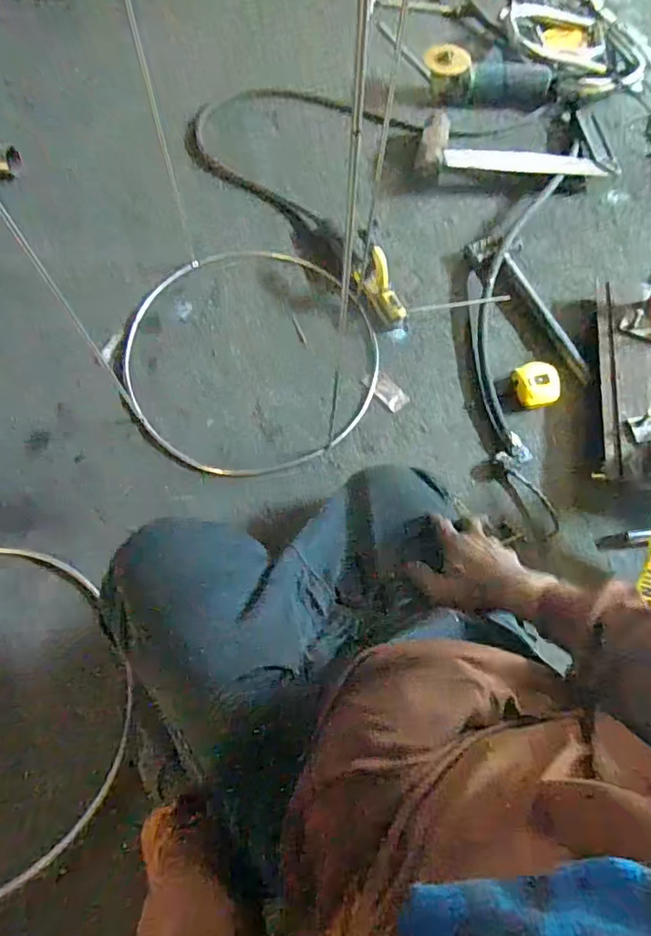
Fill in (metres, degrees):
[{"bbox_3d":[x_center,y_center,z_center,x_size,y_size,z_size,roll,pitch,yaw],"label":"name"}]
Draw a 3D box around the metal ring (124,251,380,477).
[{"bbox_3d":[-0.119,-0.194,0.898,0.418,0.016,0.426,1,69,-2],"label":"metal ring"}]

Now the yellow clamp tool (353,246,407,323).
[{"bbox_3d":[0.095,-0.305,0.914,0.043,0.079,0.122,-26,73,-12],"label":"yellow clamp tool"}]

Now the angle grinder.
[{"bbox_3d":[0.332,-0.787,1.082,0.261,0.075,0.087,-3,69,-2],"label":"angle grinder"}]

